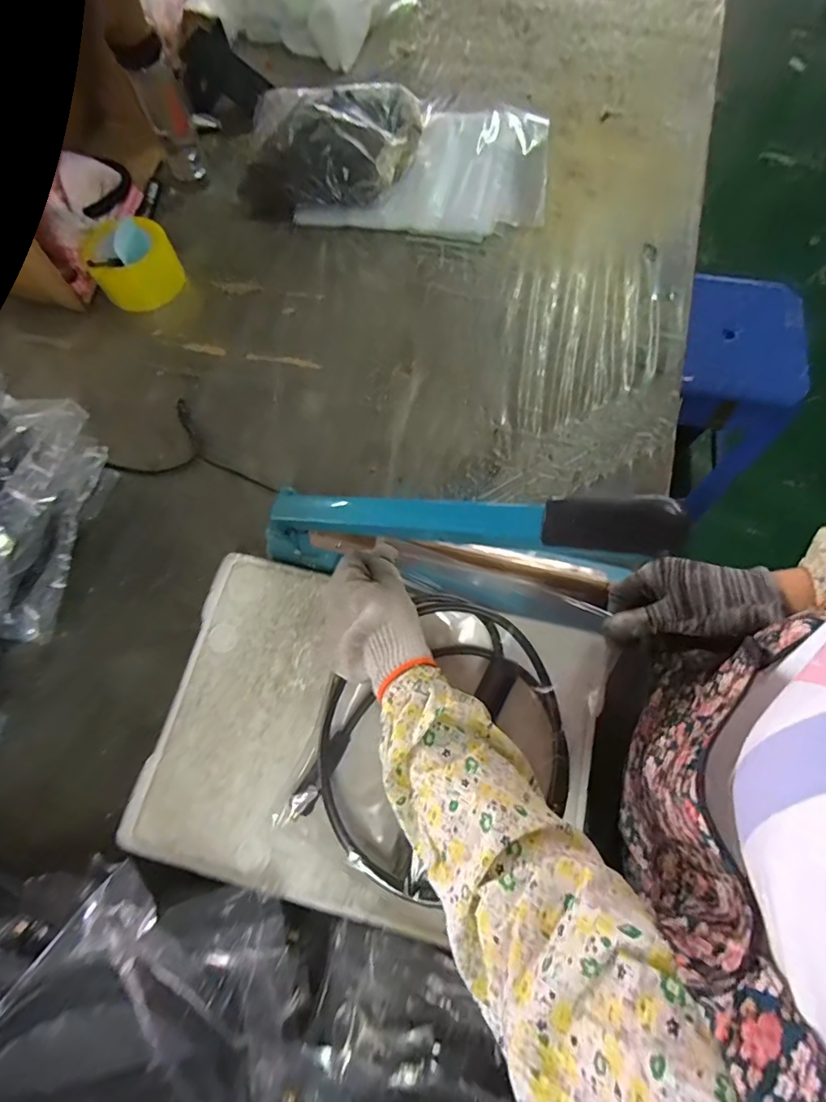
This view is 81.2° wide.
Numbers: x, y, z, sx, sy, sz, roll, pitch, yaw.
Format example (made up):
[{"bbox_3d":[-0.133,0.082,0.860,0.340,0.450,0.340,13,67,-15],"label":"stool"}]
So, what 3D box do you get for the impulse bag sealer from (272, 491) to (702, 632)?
[{"bbox_3d":[0.049,-0.002,0.464,0.380,0.087,0.105,6,70,5],"label":"impulse bag sealer"}]

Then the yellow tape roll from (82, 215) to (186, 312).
[{"bbox_3d":[-0.409,-0.428,0.704,0.115,0.072,0.122,0,72,1],"label":"yellow tape roll"}]

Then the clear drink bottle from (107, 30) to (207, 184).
[{"bbox_3d":[-0.376,-0.666,0.730,0.063,0.181,0.077,-25,73,-7],"label":"clear drink bottle"}]

